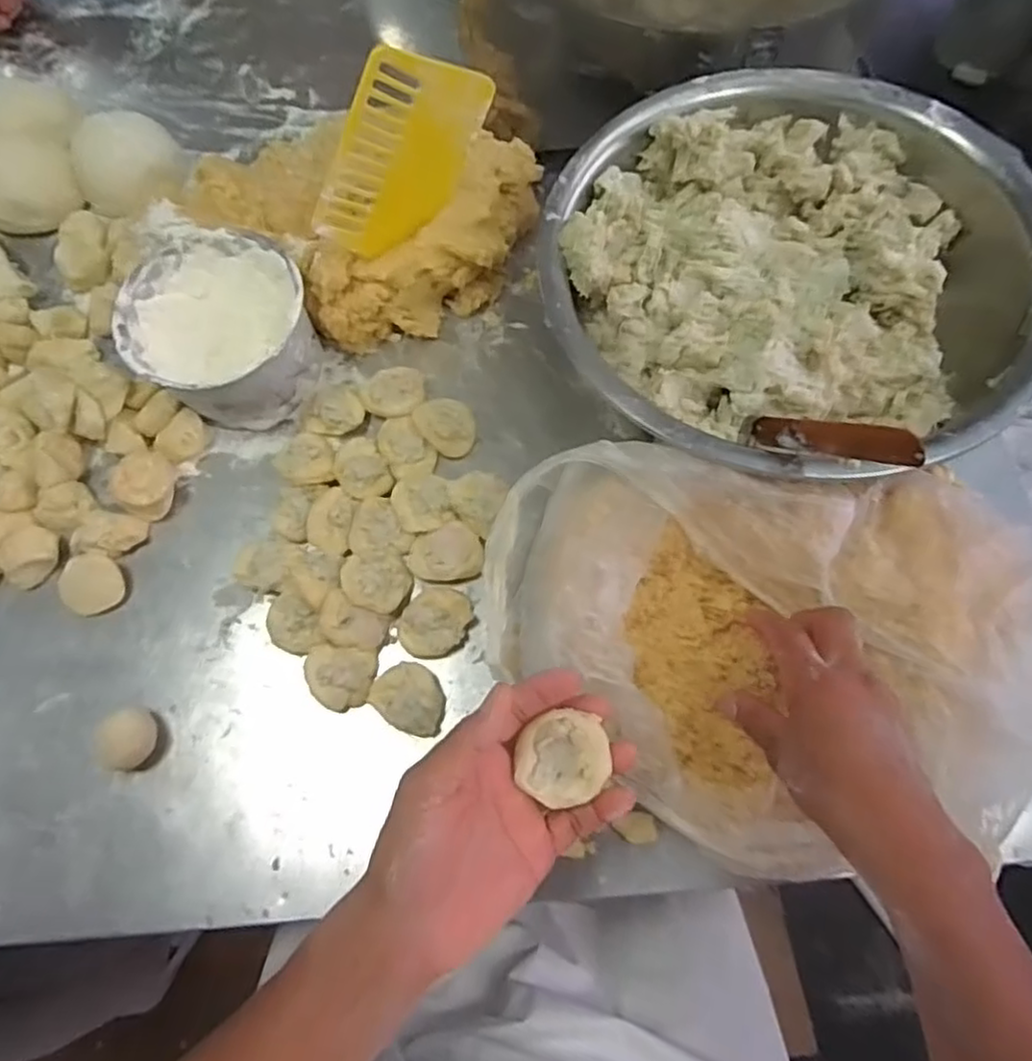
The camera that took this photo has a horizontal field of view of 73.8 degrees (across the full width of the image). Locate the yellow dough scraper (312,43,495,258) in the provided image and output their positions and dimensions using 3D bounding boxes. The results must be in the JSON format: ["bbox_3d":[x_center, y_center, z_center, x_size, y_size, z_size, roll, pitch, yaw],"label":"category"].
[{"bbox_3d":[-0.091,-0.301,0.564,0.112,0.158,0.010,-1,46,-42],"label":"yellow dough scraper"}]

